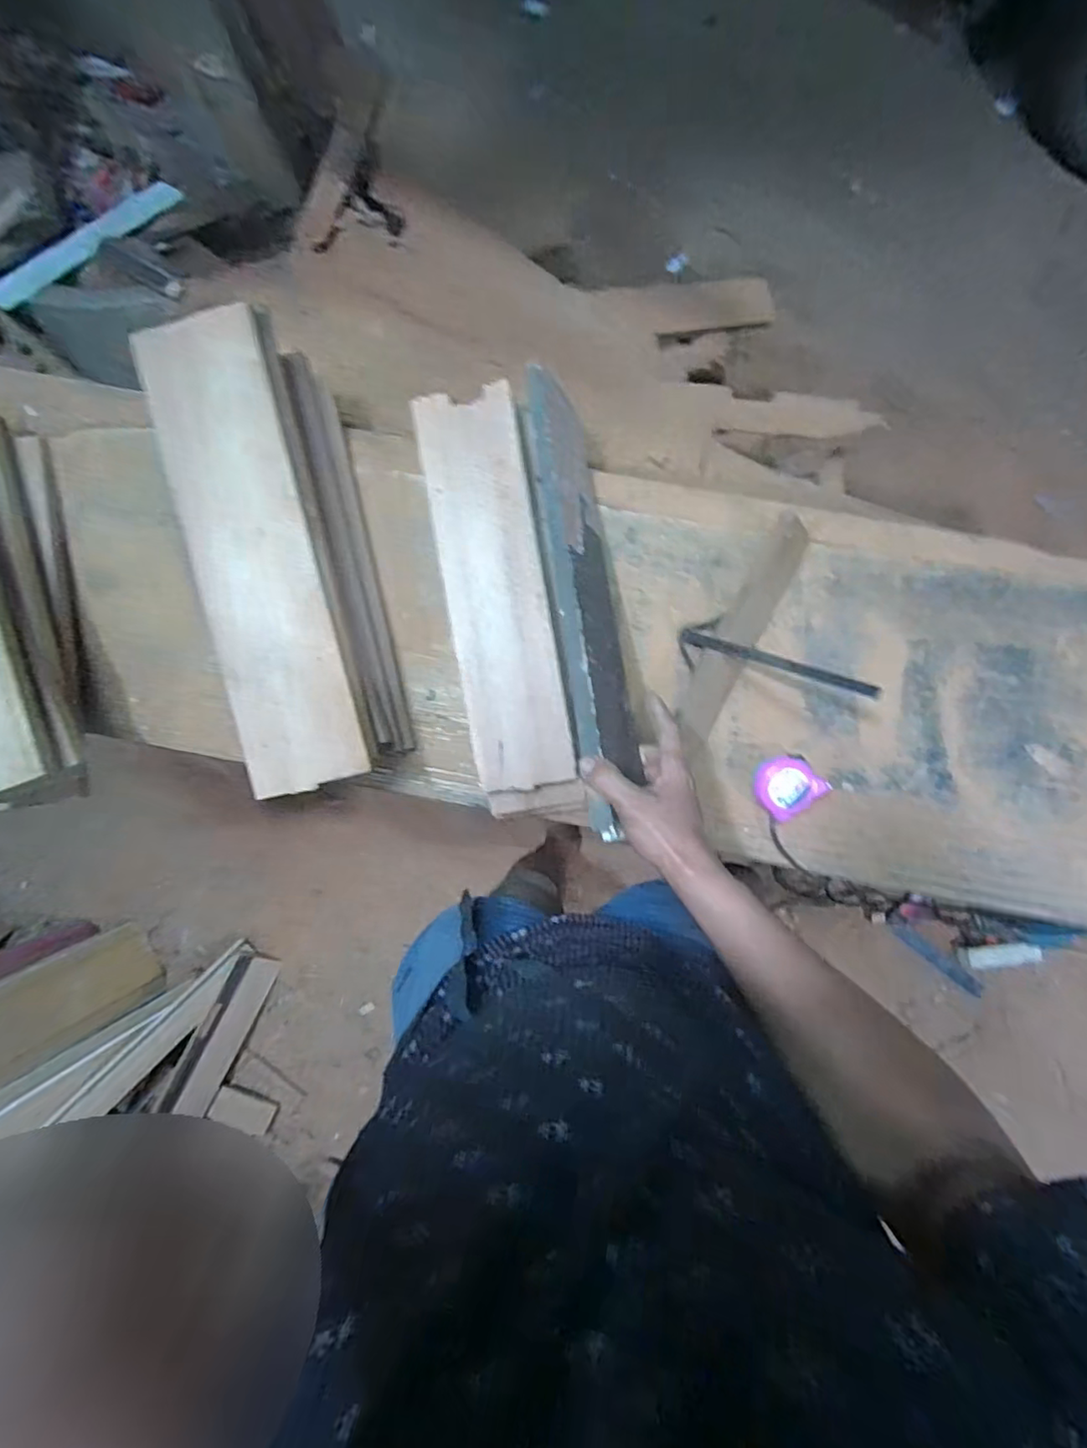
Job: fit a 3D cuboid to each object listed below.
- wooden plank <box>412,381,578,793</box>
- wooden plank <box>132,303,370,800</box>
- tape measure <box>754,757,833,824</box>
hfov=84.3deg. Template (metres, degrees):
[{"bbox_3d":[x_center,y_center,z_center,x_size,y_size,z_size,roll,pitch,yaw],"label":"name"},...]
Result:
[{"bbox_3d":[-0.048,-0.136,0.634,0.104,0.015,0.410,-10,94,1],"label":"wooden plank"},{"bbox_3d":[-0.279,-0.158,0.582,0.120,0.022,0.447,-13,94,1],"label":"wooden plank"},{"bbox_3d":[0.274,0.069,0.687,0.067,0.042,0.059,-38,93,3],"label":"tape measure"}]

